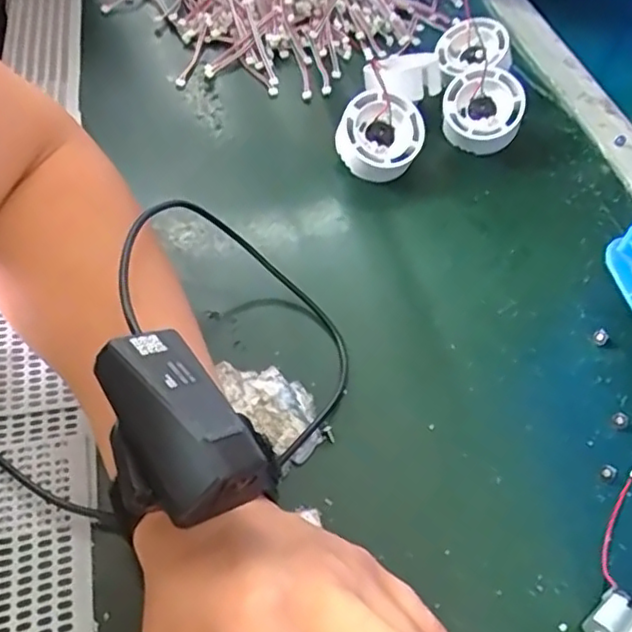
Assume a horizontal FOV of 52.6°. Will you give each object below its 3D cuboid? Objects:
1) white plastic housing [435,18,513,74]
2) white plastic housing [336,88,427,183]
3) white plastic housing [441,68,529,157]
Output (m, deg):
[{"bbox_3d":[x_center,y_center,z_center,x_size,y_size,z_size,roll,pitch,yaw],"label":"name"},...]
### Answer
[{"bbox_3d":[0.117,-0.199,0.481,0.055,0.016,0.054,-1,64,22],"label":"white plastic housing"},{"bbox_3d":[0.042,-0.120,0.423,0.054,0.025,0.053,20,77,-1],"label":"white plastic housing"},{"bbox_3d":[0.116,-0.145,0.447,0.055,0.022,0.056,19,91,4],"label":"white plastic housing"}]

